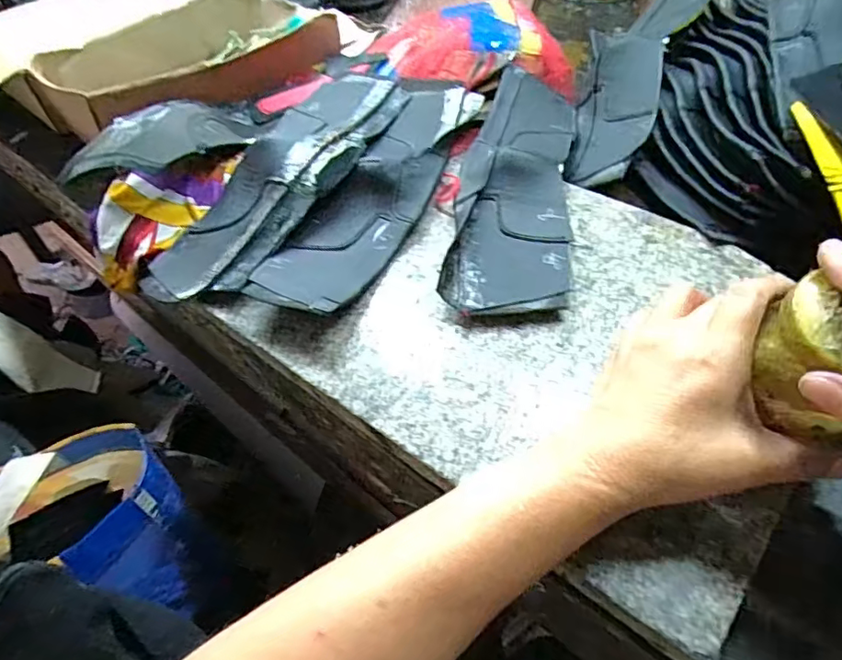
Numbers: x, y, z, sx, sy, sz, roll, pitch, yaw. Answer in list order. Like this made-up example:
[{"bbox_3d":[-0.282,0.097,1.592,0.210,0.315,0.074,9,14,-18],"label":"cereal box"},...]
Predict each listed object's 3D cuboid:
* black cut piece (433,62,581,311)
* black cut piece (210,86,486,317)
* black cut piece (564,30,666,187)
[{"bbox_3d":[0.079,-0.127,0.460,0.087,0.020,0.300,8,52,9],"label":"black cut piece"},{"bbox_3d":[-0.038,-0.126,0.464,0.099,0.029,0.301,18,54,20],"label":"black cut piece"},{"bbox_3d":[0.172,-0.199,0.507,0.076,0.016,0.175,-1,63,42],"label":"black cut piece"}]

